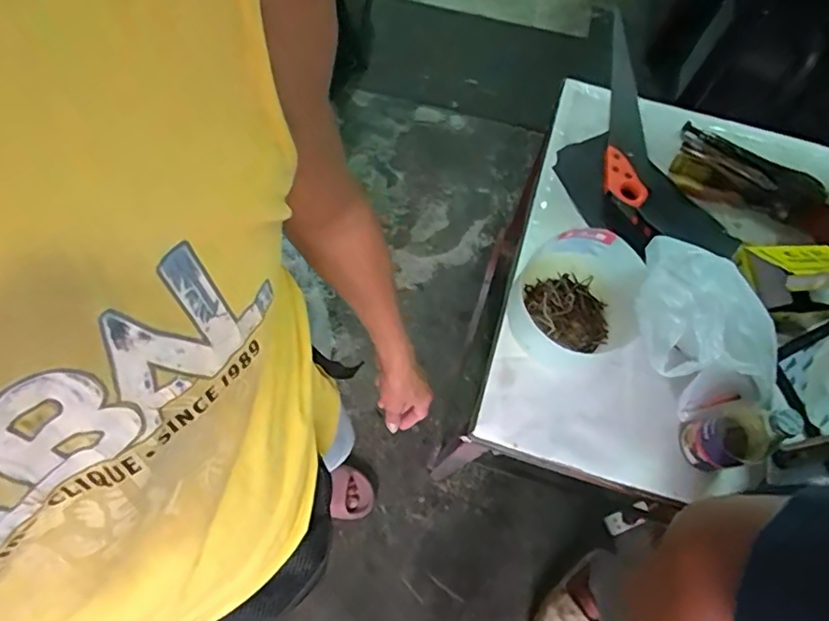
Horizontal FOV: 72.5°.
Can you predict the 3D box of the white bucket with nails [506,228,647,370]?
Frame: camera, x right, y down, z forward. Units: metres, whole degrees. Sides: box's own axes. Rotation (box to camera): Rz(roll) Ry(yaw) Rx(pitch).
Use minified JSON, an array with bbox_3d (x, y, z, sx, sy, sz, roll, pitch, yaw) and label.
[{"bbox_3d":[0.204,-0.015,0.730,0.155,0.109,0.150,1,68,-3],"label":"white bucket with nails"}]

